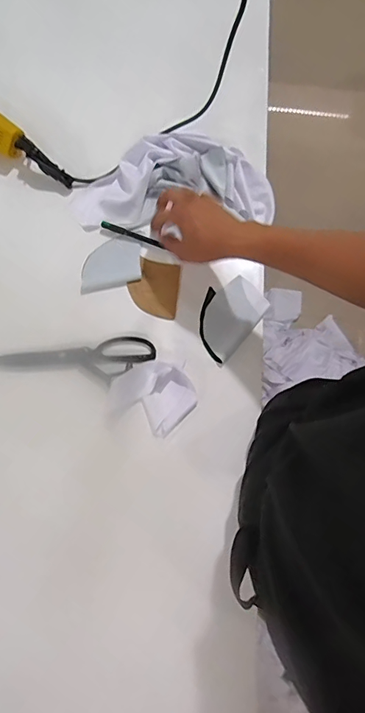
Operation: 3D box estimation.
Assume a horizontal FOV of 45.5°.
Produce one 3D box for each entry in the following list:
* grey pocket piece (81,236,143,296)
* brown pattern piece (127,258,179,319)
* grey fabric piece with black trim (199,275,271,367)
[{"bbox_3d":[-0.108,-0.139,0.652,0.093,0.004,0.080,-12,74,-3],"label":"grey pocket piece"},{"bbox_3d":[-0.040,-0.101,0.641,0.074,0.007,0.089,15,69,3],"label":"brown pattern piece"},{"bbox_3d":[0.064,-0.061,0.635,0.083,0.011,0.124,38,75,10],"label":"grey fabric piece with black trim"}]

